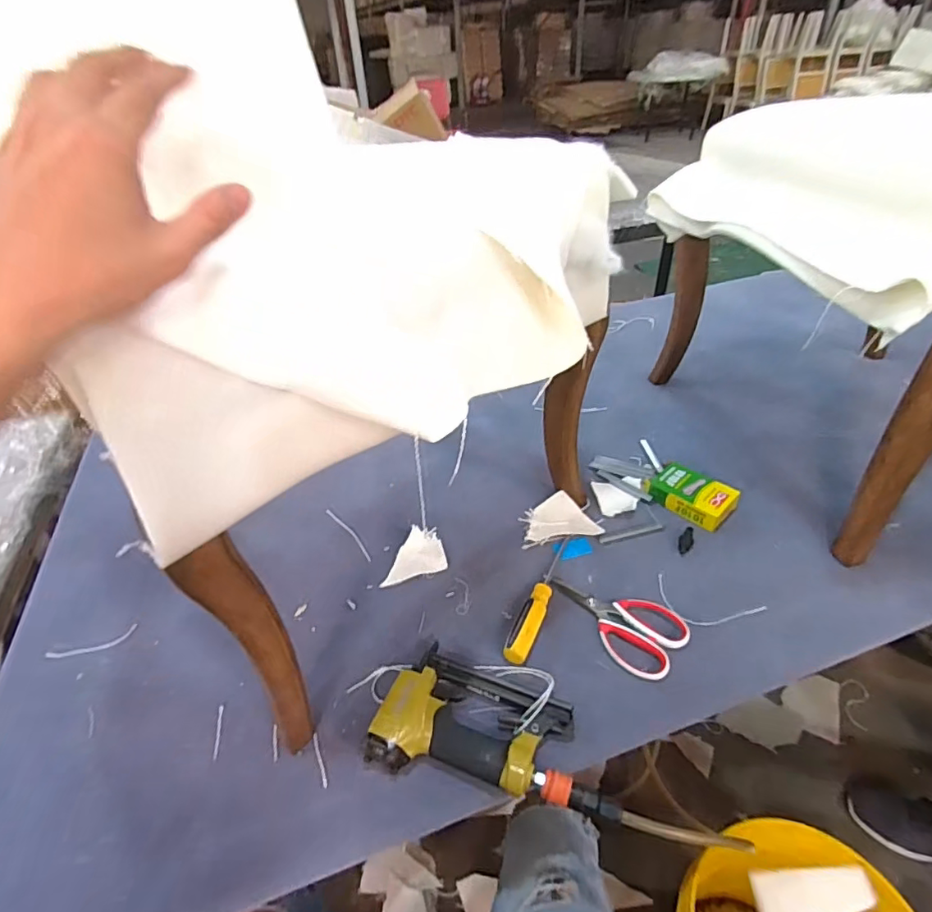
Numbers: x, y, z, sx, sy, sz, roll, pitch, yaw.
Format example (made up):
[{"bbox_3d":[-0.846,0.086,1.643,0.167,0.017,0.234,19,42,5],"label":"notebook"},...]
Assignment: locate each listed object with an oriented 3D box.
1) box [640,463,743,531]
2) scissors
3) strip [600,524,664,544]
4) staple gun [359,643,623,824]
[{"bbox_3d":[0.354,0.058,0.826,0.088,0.033,0.124,-33,48,-31],"label":"box"},{"bbox_3d":[0.191,0.204,0.676,0.094,0.013,0.173,-34,49,-31],"label":"scissors"},{"bbox_3d":[0.247,0.115,0.791,0.101,0.004,0.015,-11,41,-10],"label":"strip"},{"bbox_3d":[0.031,0.293,0.559,0.244,0.038,0.119,9,41,13],"label":"staple gun"}]

